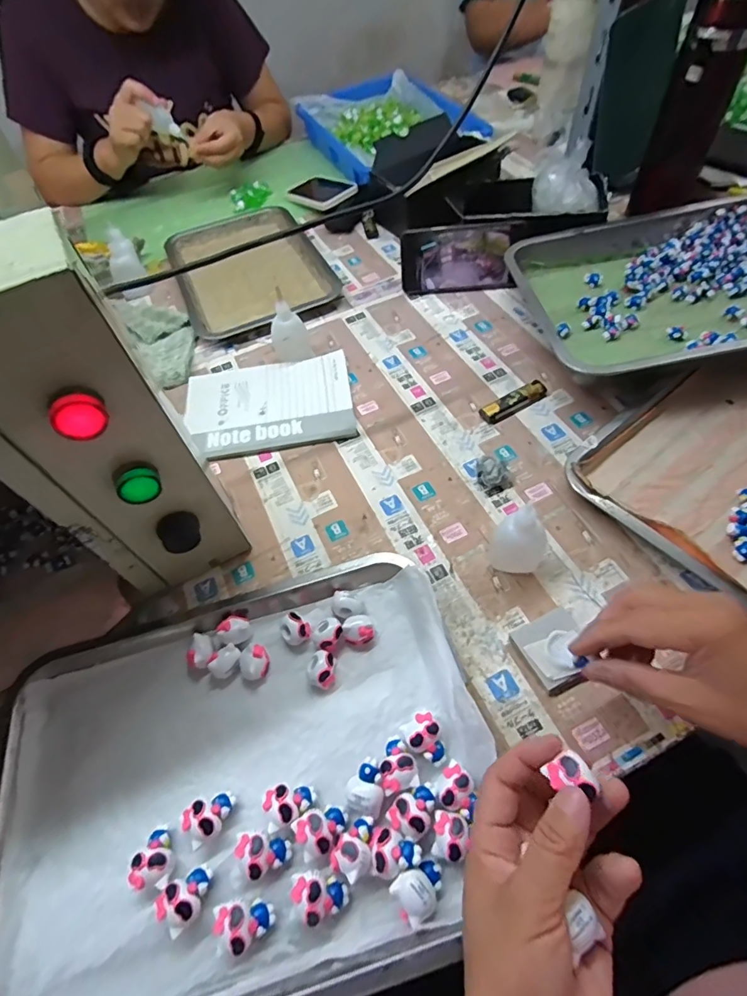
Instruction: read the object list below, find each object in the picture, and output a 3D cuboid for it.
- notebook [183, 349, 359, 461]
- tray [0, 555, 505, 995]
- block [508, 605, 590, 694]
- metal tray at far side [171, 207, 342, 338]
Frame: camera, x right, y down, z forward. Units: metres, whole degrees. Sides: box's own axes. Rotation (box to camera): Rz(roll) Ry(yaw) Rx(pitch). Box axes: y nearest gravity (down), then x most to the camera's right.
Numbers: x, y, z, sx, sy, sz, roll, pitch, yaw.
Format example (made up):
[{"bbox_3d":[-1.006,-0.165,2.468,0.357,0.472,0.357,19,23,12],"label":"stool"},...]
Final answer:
[{"bbox_3d":[-0.124,-0.111,0.563,0.194,0.010,0.135,-11,55,-2],"label":"notebook"},{"bbox_3d":[-0.095,0.193,0.332,0.342,0.027,0.257,-17,55,-6],"label":"tray"},{"bbox_3d":[0.145,0.119,0.371,0.053,0.016,0.055,-24,56,-11],"label":"block"},{"bbox_3d":[-0.195,-0.361,0.737,0.212,0.030,0.299,-23,56,-11],"label":"metal tray at far side"}]

